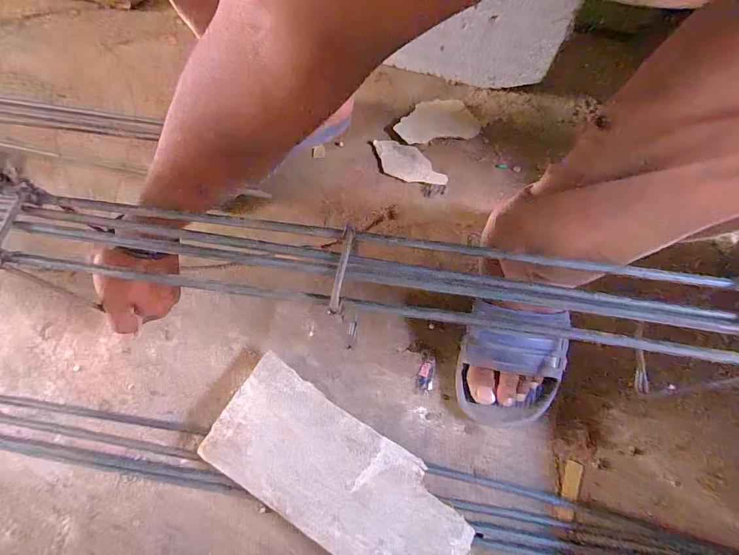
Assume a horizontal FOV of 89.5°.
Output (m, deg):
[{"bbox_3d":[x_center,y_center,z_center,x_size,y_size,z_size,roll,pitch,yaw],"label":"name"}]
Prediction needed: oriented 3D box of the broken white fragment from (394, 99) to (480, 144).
[{"bbox_3d":[0.096,-0.230,0.547,0.117,0.009,0.075,-7,68,-3],"label":"broken white fragment"}]

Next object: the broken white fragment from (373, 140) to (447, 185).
[{"bbox_3d":[0.055,-0.158,0.518,0.109,0.008,0.054,19,69,8],"label":"broken white fragment"}]

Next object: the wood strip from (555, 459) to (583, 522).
[{"bbox_3d":[0.200,0.213,0.374,0.017,0.005,0.056,26,70,10],"label":"wood strip"}]

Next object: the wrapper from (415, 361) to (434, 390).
[{"bbox_3d":[0.061,0.108,0.413,0.019,0.004,0.029,6,68,3],"label":"wrapper"}]

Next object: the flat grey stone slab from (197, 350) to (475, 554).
[{"bbox_3d":[-0.030,0.192,0.363,0.256,0.032,0.104,31,71,12],"label":"flat grey stone slab"}]

